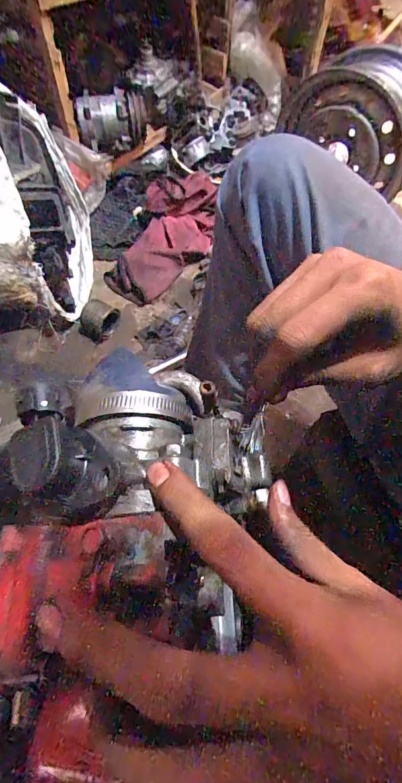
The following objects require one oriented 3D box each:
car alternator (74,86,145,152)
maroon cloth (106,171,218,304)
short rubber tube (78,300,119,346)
[{"bbox_3d":[-0.241,-0.753,1.036,0.179,0.117,0.102,-7,61,-5],"label":"car alternator"},{"bbox_3d":[-0.083,-0.399,0.967,0.184,0.129,0.392,31,82,15],"label":"maroon cloth"},{"bbox_3d":[-0.233,-0.164,0.855,0.064,0.057,0.085,34,65,17],"label":"short rubber tube"}]

